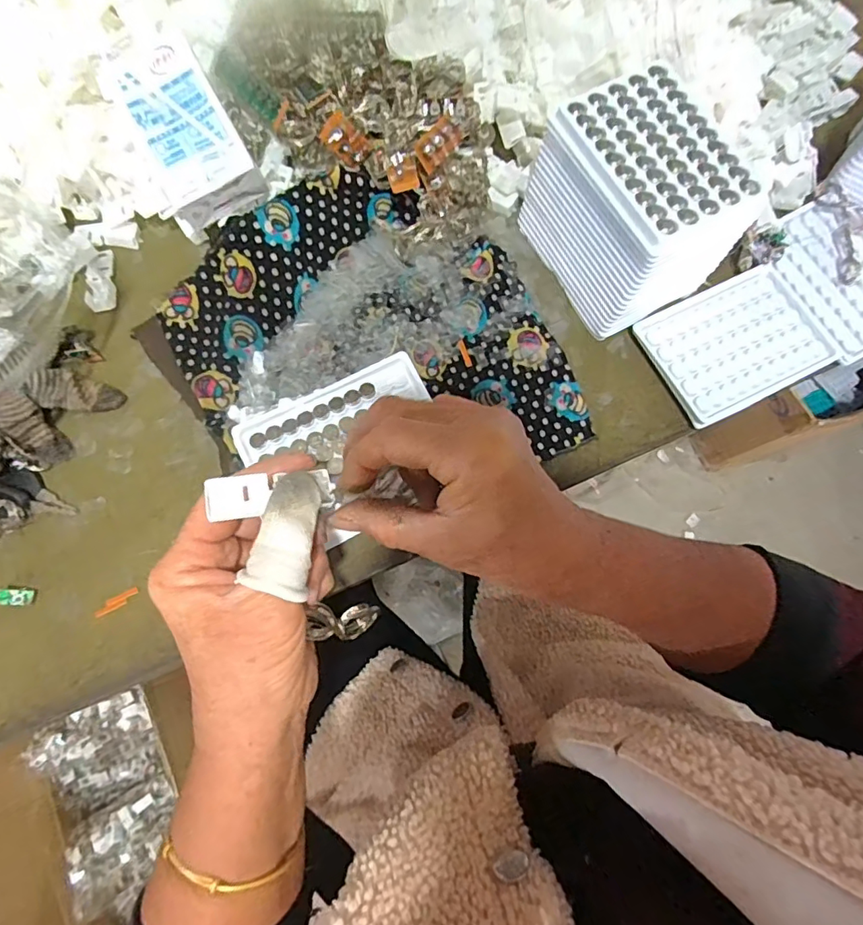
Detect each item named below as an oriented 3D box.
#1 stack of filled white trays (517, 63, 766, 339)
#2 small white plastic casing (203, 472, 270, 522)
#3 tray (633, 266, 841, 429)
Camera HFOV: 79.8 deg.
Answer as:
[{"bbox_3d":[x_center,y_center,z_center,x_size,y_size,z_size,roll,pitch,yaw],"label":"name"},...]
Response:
[{"bbox_3d":[0.147,-0.186,0.376,0.100,0.091,0.143,-30,78,-8],"label":"stack of filled white trays"},{"bbox_3d":[-0.090,0.015,0.237,0.026,0.004,0.019,-6,66,-23],"label":"small white plastic casing"},{"bbox_3d":[0.237,-0.094,0.400,0.131,0.009,0.095,-26,78,-7],"label":"tray"}]

